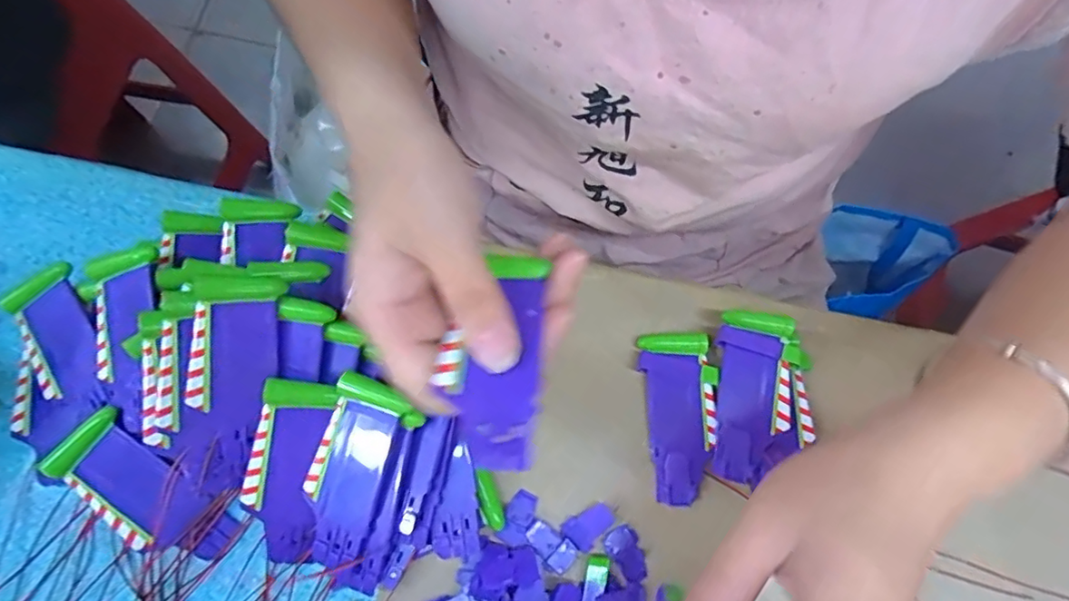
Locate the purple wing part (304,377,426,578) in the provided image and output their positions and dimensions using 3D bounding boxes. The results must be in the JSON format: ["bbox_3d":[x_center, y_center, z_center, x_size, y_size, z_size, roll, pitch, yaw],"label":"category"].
[{"bbox_3d":[-0.085,0.082,0.267,0.043,0.005,0.087,16,91,3],"label":"purple wing part"}]

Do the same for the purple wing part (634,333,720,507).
[{"bbox_3d":[0.080,0.062,0.305,0.039,0.005,0.087,-2,73,-3],"label":"purple wing part"}]

